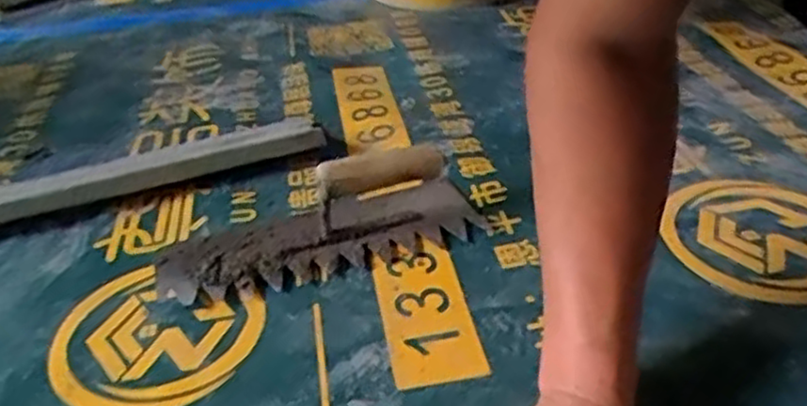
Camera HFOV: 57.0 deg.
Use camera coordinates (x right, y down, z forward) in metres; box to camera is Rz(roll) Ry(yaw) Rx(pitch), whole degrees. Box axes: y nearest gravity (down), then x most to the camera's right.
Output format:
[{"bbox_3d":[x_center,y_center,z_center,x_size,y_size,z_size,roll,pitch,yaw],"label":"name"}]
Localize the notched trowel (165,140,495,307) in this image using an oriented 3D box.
[{"bbox_3d":[-0.071,0.004,0.633,0.280,0.075,0.096,-14,35,-15],"label":"notched trowel"}]

